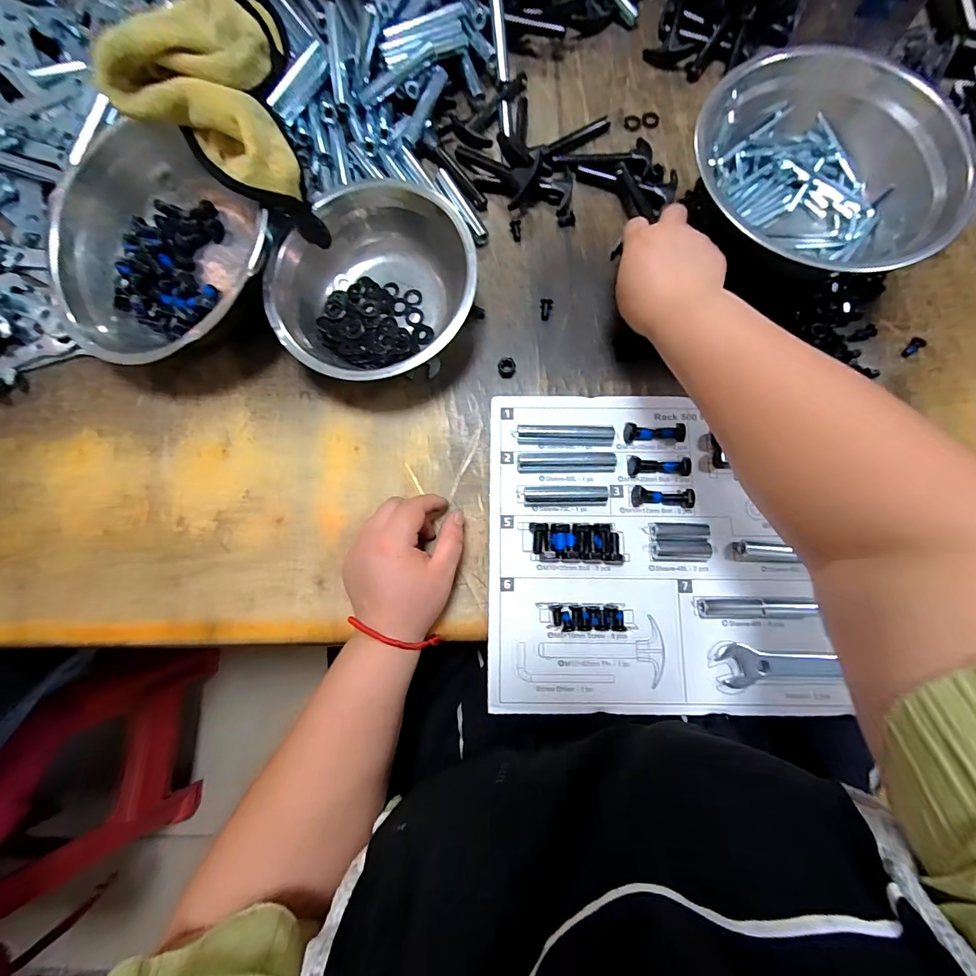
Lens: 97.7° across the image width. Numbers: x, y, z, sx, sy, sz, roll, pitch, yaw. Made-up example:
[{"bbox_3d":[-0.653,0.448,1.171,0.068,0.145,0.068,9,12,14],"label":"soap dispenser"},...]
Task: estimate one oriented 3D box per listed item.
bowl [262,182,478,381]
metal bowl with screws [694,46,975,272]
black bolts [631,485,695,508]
[{"bbox_3d":[-0.104,-0.168,0.389,0.186,0.075,0.163,3,79,2],"label":"bowl"},{"bbox_3d":[0.279,-0.264,0.357,0.205,0.081,0.174,43,81,6],"label":"metal bowl with screws"},{"bbox_3d":[0.156,0.008,0.380,0.053,0.016,0.017,4,79,-1],"label":"black bolts"}]

